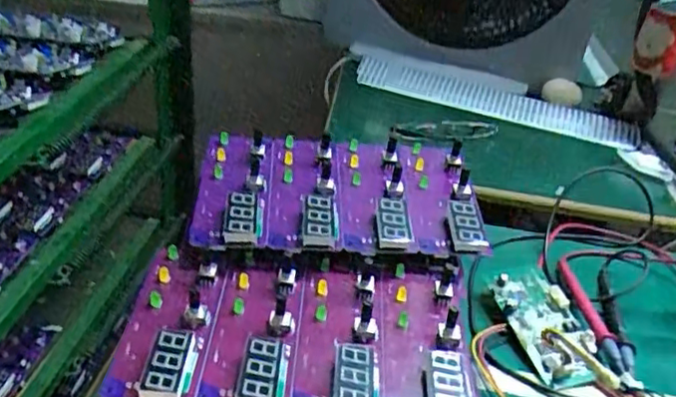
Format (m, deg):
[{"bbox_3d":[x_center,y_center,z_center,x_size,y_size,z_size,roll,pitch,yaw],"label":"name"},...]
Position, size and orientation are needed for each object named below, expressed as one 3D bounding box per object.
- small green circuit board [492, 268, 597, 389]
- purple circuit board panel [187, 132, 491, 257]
[{"bbox_3d":[0.151,0.091,0.475,0.052,0.021,0.103,-6,35,-19],"label":"small green circuit board"},{"bbox_3d":[-0.002,-0.004,0.447,0.187,0.030,0.115,4,33,-5],"label":"purple circuit board panel"}]

